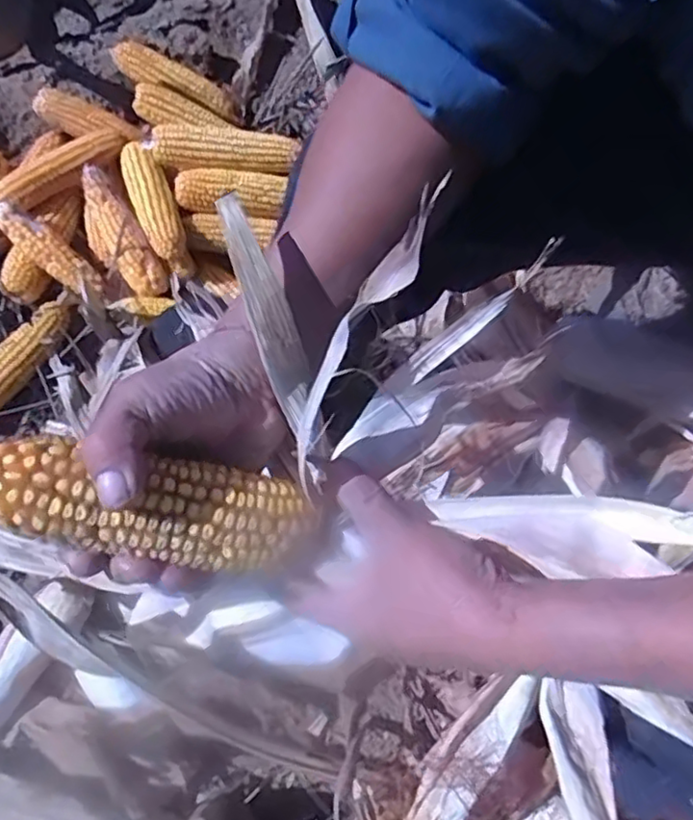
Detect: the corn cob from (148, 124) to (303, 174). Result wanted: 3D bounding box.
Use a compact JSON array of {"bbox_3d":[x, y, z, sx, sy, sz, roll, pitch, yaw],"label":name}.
[{"bbox_3d":[-0.151,-0.330,0.816,0.184,0.055,0.052,-3,69,-1],"label":"corn cob"}]

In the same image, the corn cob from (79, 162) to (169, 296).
[{"bbox_3d":[-0.280,-0.220,0.794,0.050,0.053,0.185,-31,72,-11],"label":"corn cob"}]

